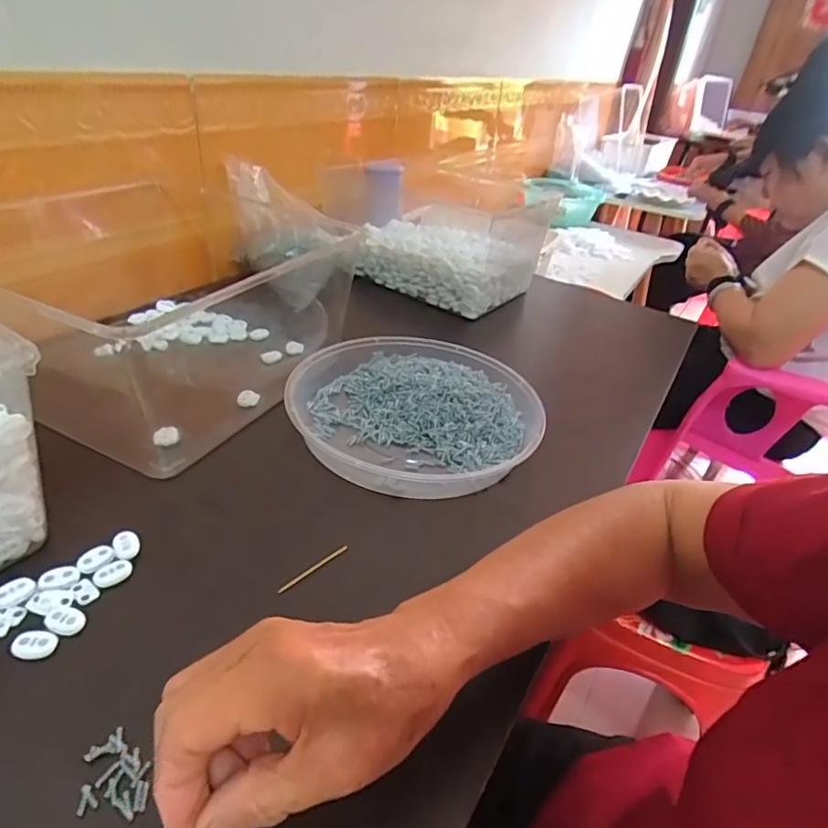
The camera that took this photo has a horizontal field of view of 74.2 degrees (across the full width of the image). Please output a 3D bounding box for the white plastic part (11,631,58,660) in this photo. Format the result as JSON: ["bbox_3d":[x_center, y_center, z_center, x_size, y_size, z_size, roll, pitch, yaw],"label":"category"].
[{"bbox_3d":[-0.215,0.131,0.311,0.022,0.004,0.015,7,34,0],"label":"white plastic part"}]

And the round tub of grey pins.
[{"bbox_3d":[-0.001,-0.010,0.515,0.223,0.034,0.238,5,34,-3],"label":"round tub of grey pins"}]

